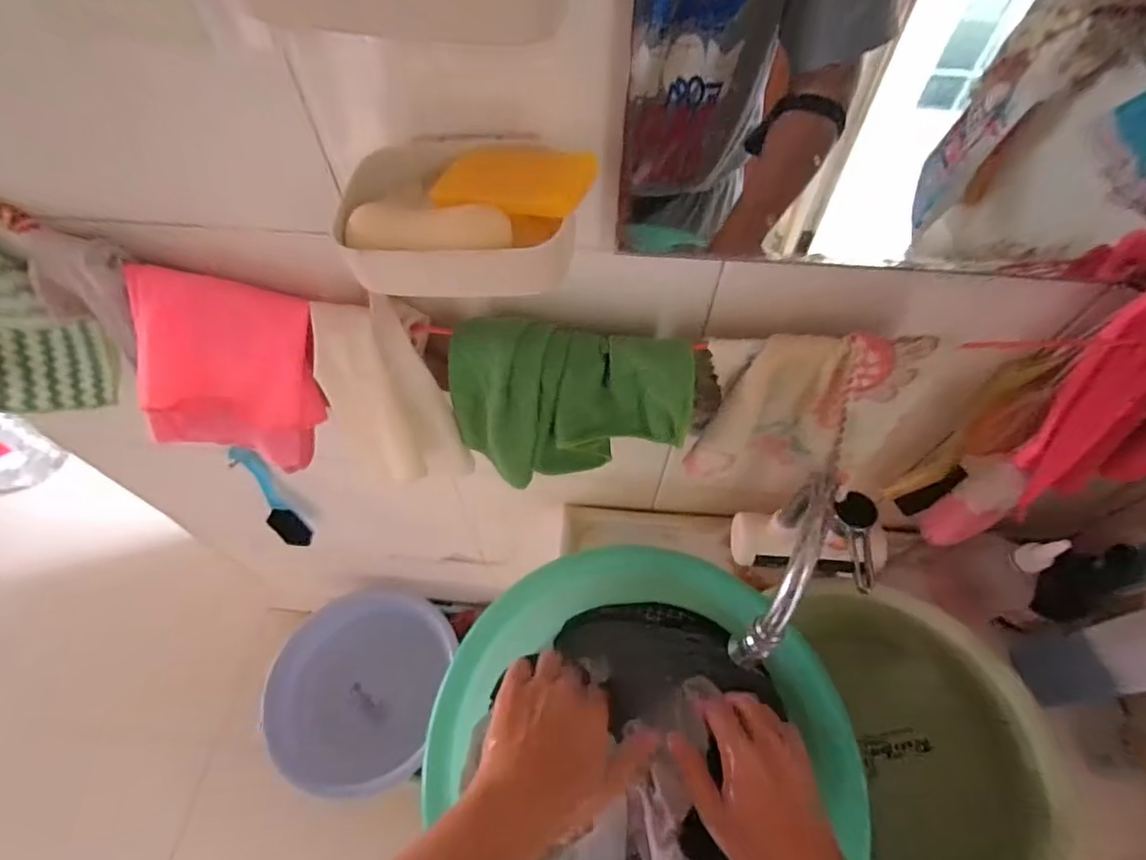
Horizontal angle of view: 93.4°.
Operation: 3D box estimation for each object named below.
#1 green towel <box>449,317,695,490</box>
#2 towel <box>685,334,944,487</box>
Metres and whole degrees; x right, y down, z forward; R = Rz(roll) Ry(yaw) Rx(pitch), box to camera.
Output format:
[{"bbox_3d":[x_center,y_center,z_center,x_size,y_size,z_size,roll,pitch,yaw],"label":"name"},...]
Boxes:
[{"bbox_3d":[-0.005,-0.014,0.410,0.173,0.132,0.028,7,32,0],"label":"green towel"},{"bbox_3d":[0.162,-0.001,0.408,0.135,0.160,0.048,3,56,2],"label":"towel"}]

